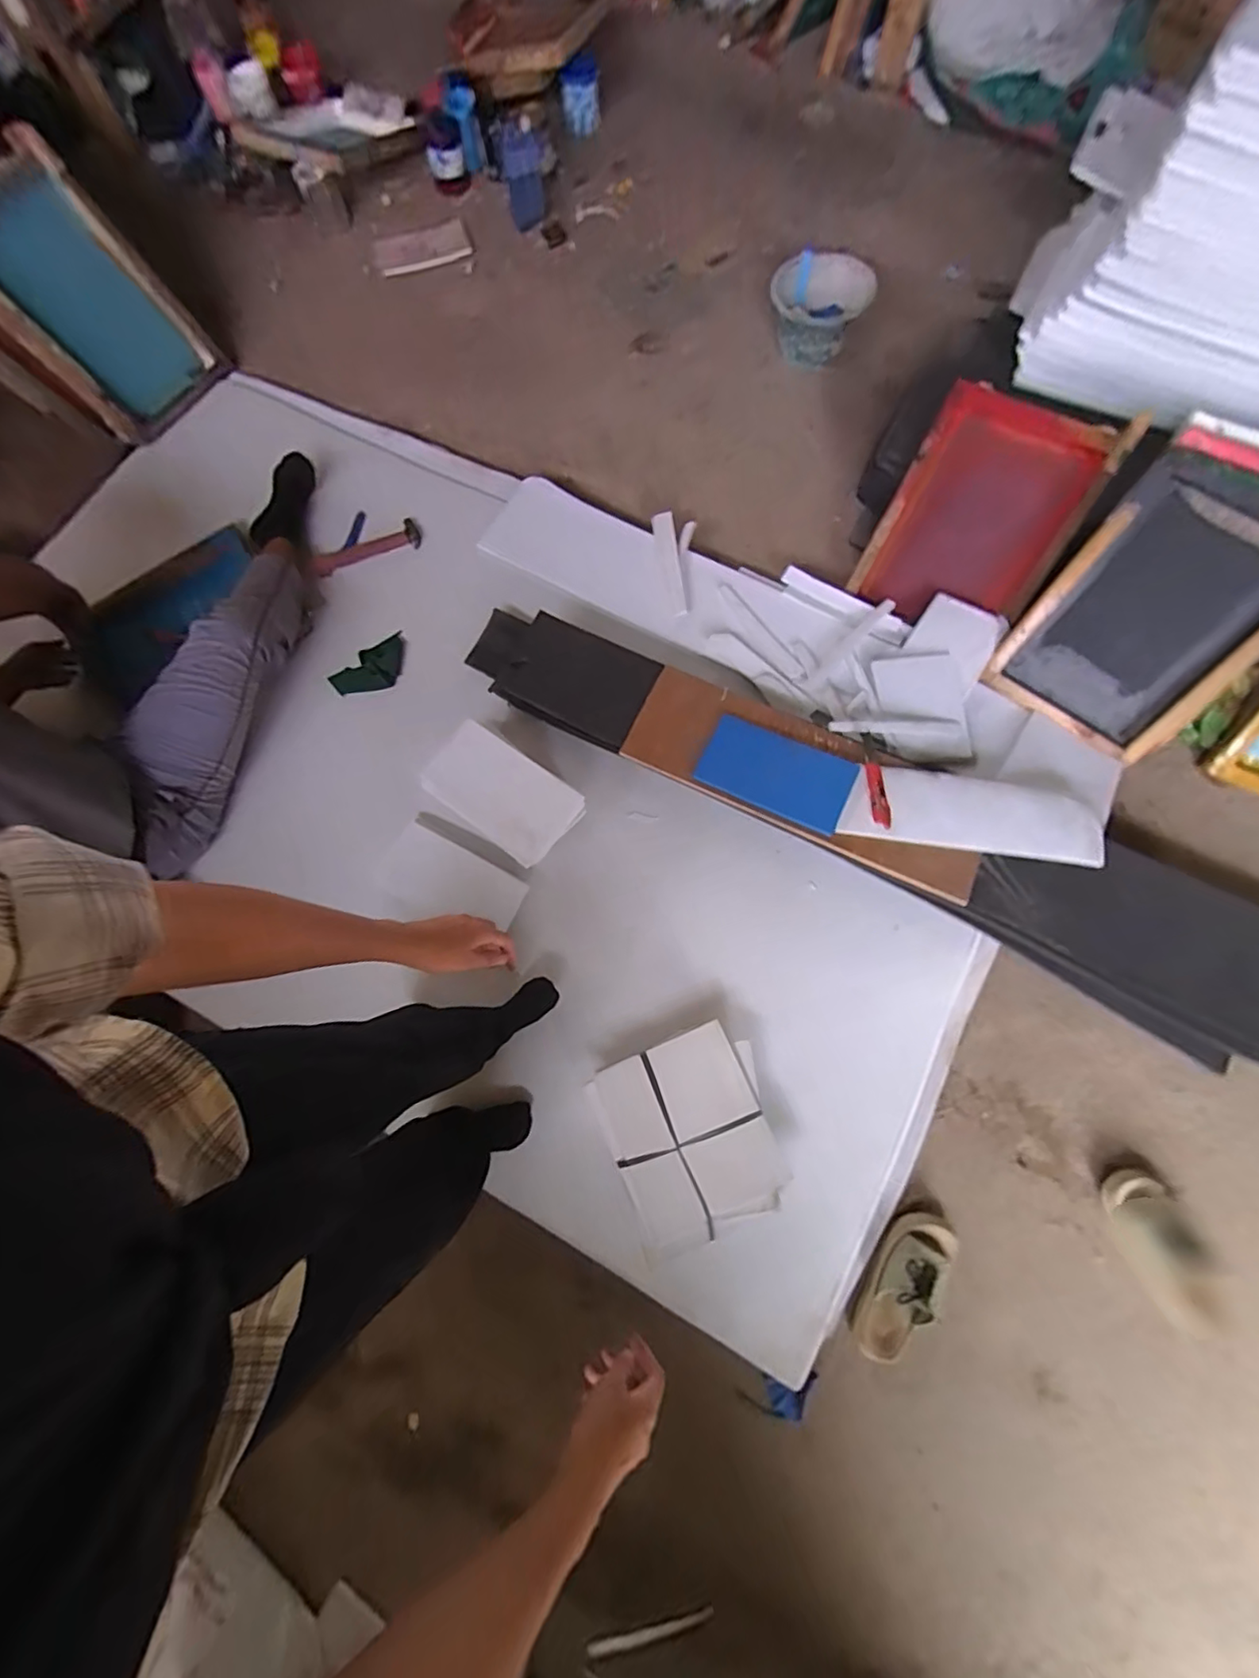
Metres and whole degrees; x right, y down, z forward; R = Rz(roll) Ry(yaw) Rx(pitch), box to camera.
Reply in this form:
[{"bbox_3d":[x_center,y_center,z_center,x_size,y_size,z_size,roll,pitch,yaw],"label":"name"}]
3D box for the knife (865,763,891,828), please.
[{"bbox_3d":[0.470,-0.083,1.097,0.033,0.012,0.130,-5,75,0],"label":"knife"}]

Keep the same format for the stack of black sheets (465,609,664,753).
[{"bbox_3d":[-0.158,-0.354,1.241,0.405,0.058,0.206,25,77,8],"label":"stack of black sheets"}]

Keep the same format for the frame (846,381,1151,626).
[{"bbox_3d":[0.749,-0.688,1.245,0.363,0.049,0.452,27,112,6],"label":"frame"}]

